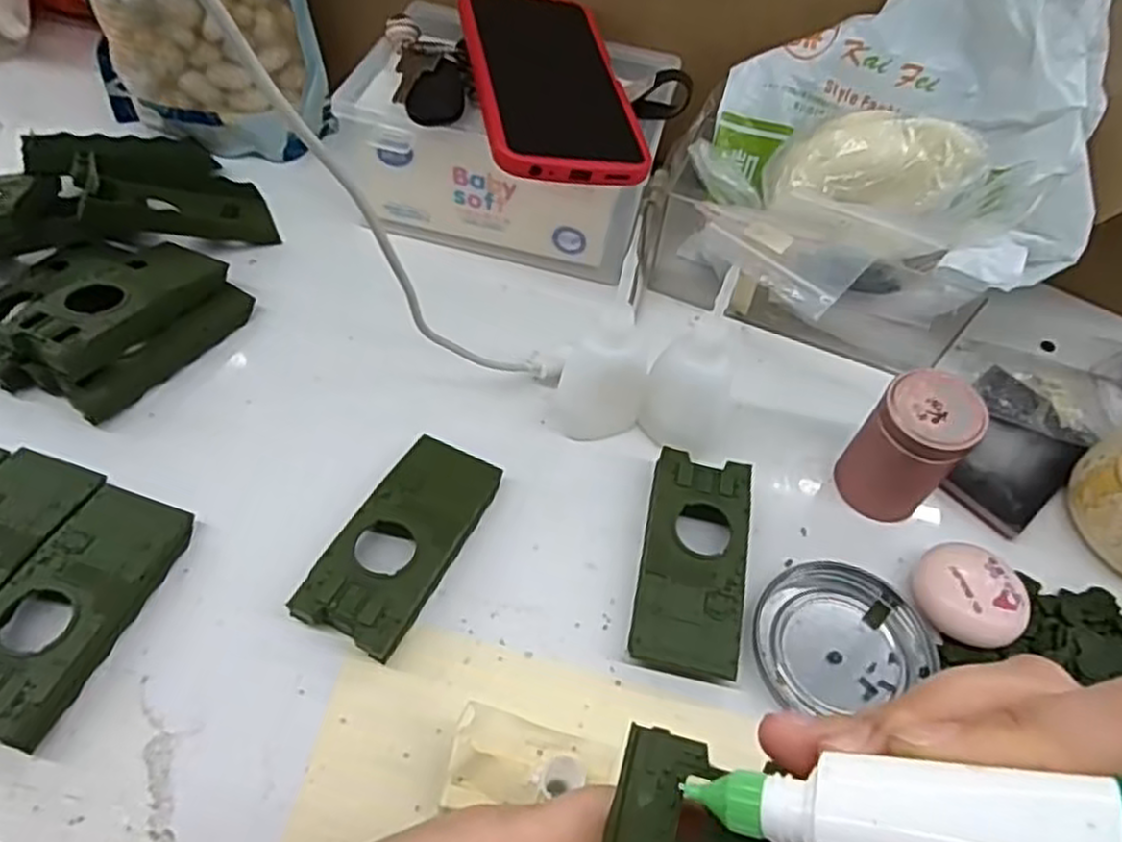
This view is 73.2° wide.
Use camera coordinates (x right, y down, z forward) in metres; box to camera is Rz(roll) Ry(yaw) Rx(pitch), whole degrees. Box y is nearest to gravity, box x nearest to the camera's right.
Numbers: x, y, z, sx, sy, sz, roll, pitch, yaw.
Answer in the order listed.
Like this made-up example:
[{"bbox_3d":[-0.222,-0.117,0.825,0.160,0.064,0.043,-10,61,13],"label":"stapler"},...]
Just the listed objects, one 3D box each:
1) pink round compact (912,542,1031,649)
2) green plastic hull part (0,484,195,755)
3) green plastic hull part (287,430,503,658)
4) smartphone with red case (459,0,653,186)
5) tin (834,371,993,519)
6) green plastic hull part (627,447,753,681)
[{"bbox_3d":[0.189,0.080,0.348,0.049,0.023,0.046,3,53,-4],"label":"pink round compact"},{"bbox_3d":[-0.200,0.074,0.307,0.046,0.019,0.104,16,54,6],"label":"green plastic hull part"},{"bbox_3d":[-0.069,0.052,0.339,0.046,0.020,0.104,22,55,11],"label":"green plastic hull part"},{"bbox_3d":[-0.007,-0.192,0.417,0.080,0.011,0.172,-4,58,-14],"label":"smartphone with red case"},{"bbox_3d":[0.166,0.013,0.362,0.040,0.068,0.043,3,53,-4],"label":"tin"},{"bbox_3d":[0.061,0.063,0.347,0.046,0.019,0.103,12,53,3],"label":"green plastic hull part"}]

